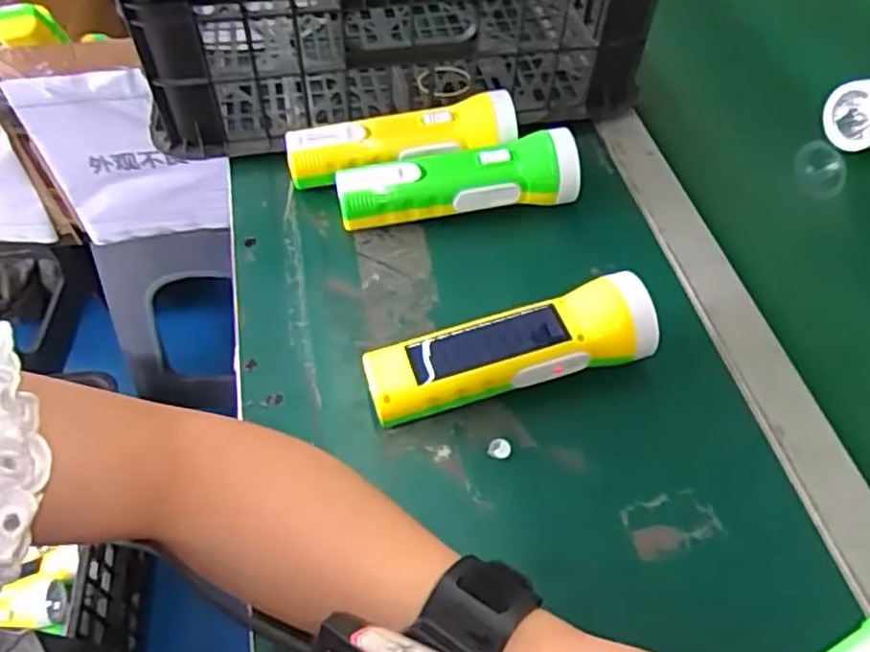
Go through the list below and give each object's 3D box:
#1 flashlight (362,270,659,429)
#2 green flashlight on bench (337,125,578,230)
[{"bbox_3d":[0.043,0.014,0.413,0.172,0.048,0.048,-12,53,-12],"label":"flashlight"},{"bbox_3d":[0.017,-0.103,0.504,0.174,0.046,0.046,-6,52,-8],"label":"green flashlight on bench"}]

